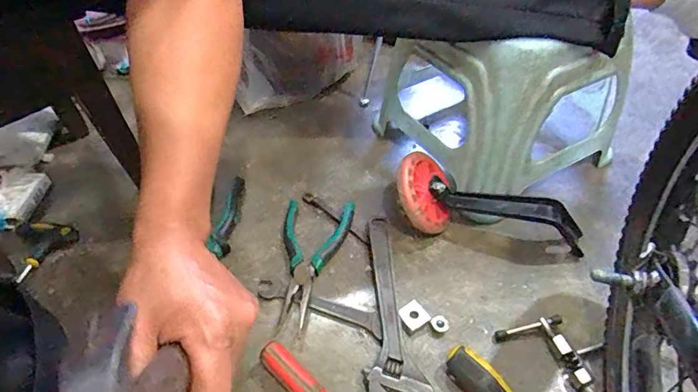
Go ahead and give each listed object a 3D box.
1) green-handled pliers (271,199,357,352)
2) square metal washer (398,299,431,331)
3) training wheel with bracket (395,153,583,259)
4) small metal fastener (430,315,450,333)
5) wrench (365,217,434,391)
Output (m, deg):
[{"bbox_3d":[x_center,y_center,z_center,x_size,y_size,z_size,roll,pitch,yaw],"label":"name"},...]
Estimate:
[{"bbox_3d":[-0.049,0.080,0.525,0.085,0.021,0.189,5,45,6],"label":"green-handled pliers"},{"bbox_3d":[0.069,0.129,0.487,0.026,0.004,0.028,-28,57,-14],"label":"square metal washer"},{"bbox_3d":[0.175,0.006,0.567,0.231,0.089,0.095,3,44,5],"label":"training wheel with bracket"},{"bbox_3d":[0.097,0.138,0.479,0.019,0.012,0.018,-1,44,1],"label":"small metal fastener"},{"bbox_3d":[0.042,0.123,0.490,0.059,0.022,0.237,-3,44,-2],"label":"wrench"}]

